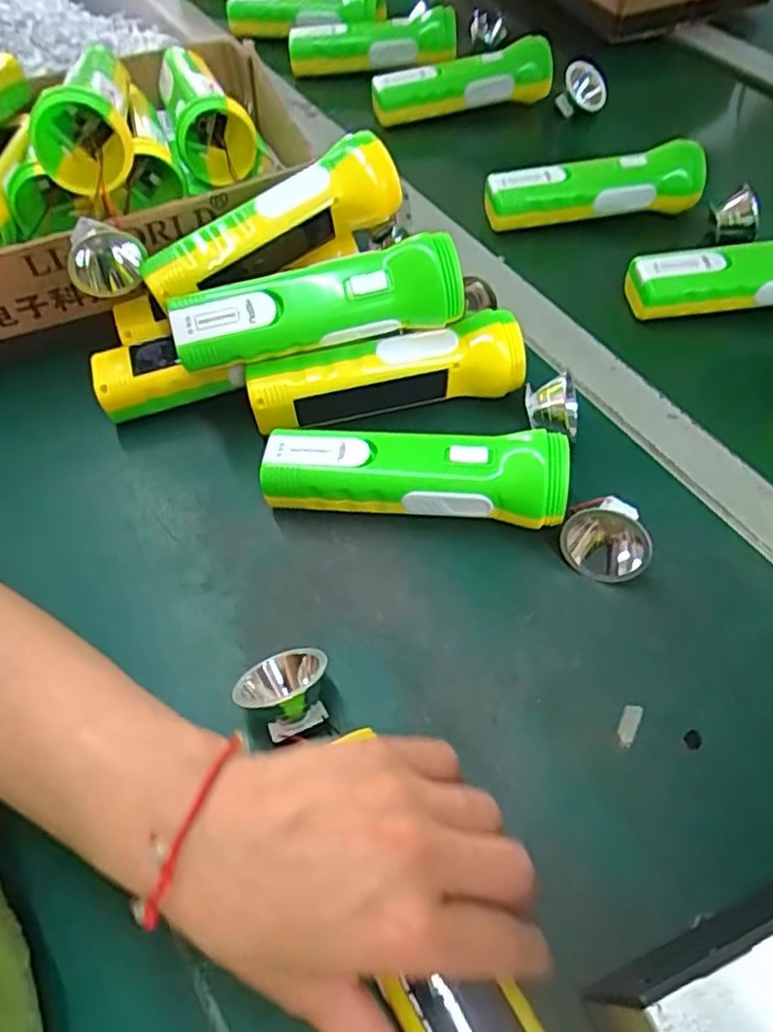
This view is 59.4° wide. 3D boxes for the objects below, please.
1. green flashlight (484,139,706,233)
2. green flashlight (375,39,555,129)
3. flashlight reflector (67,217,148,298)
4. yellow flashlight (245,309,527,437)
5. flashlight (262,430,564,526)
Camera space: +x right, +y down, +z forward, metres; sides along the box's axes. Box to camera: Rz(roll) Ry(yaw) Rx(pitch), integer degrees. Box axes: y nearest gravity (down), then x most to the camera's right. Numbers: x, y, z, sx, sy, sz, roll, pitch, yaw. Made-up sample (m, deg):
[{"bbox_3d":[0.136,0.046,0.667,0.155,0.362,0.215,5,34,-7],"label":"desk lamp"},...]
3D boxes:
[{"bbox_3d":[0.172,-0.270,0.561,0.181,0.042,0.037,-7,56,-4],"label":"green flashlight"},{"bbox_3d":[0.072,-0.437,0.680,0.182,0.048,0.051,-11,56,-7],"label":"green flashlight"},{"bbox_3d":[-0.169,-0.154,0.407,0.044,0.035,0.036,-25,59,-16],"label":"flashlight reflector"},{"bbox_3d":[0.000,-0.086,0.415,0.168,0.043,0.044,-11,56,-7],"label":"yellow flashlight"},{"bbox_3d":[0.014,-0.020,0.378,0.163,0.045,0.045,4,56,3],"label":"flashlight"}]

